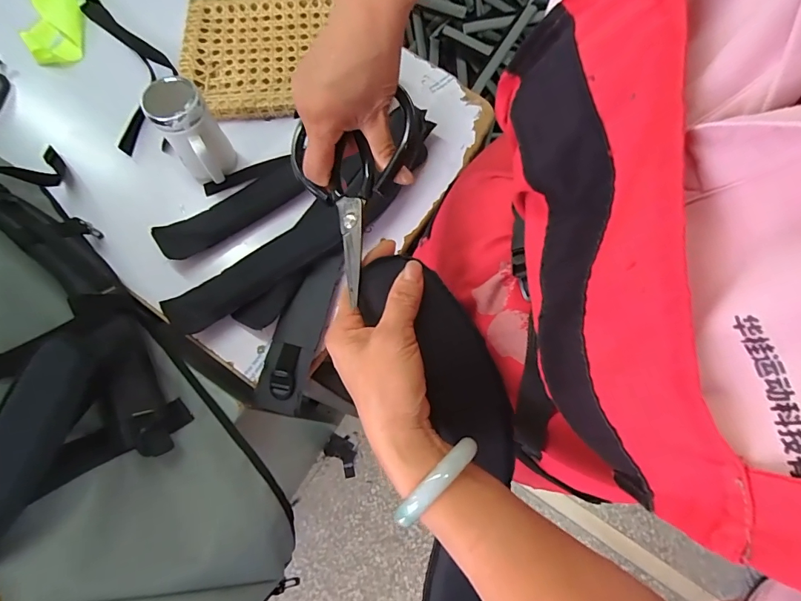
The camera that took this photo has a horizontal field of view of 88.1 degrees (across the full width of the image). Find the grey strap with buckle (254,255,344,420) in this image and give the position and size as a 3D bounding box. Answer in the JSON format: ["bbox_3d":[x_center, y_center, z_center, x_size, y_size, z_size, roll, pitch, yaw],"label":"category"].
[{"bbox_3d":[-0.138,0.038,0.564,0.061,0.018,0.220,15,73,7],"label":"grey strap with buckle"}]

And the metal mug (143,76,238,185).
[{"bbox_3d":[-0.288,-0.234,0.583,0.077,0.145,0.084,-38,75,-11],"label":"metal mug"}]

